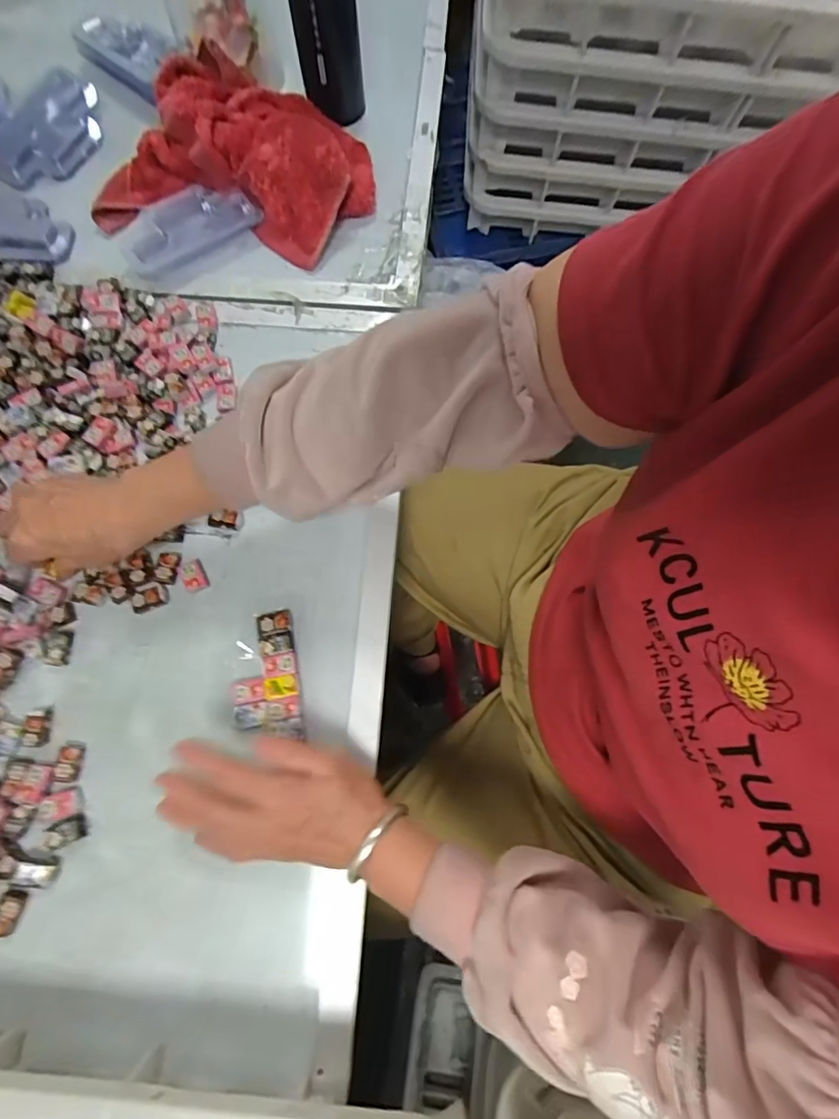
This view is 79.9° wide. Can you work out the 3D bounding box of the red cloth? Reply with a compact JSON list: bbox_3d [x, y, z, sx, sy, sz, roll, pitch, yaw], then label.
[{"bbox_3d":[-0.171,-0.394,0.492,0.250,0.063,0.194,18,75,5],"label":"red cloth"}]

